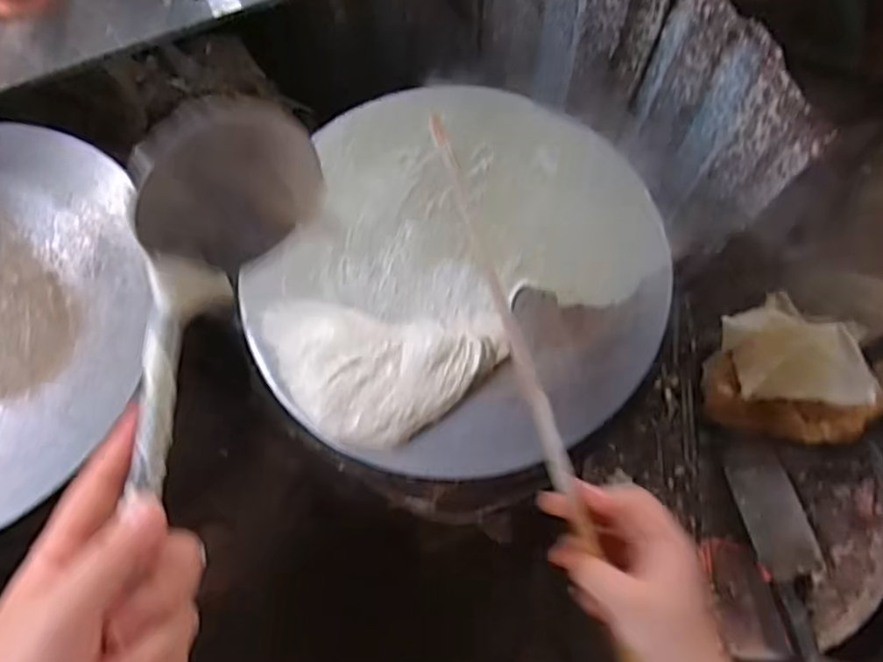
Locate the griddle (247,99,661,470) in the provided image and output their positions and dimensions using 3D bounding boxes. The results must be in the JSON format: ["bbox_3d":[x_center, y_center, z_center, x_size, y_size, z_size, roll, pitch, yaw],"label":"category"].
[{"bbox_3d":[0.023,-0.062,0.571,0.328,0.028,0.360,0,68,1],"label":"griddle"}]

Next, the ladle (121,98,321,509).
[{"bbox_3d":[-0.111,0.051,0.279,0.061,0.090,0.329,4,71,3],"label":"ladle"}]

